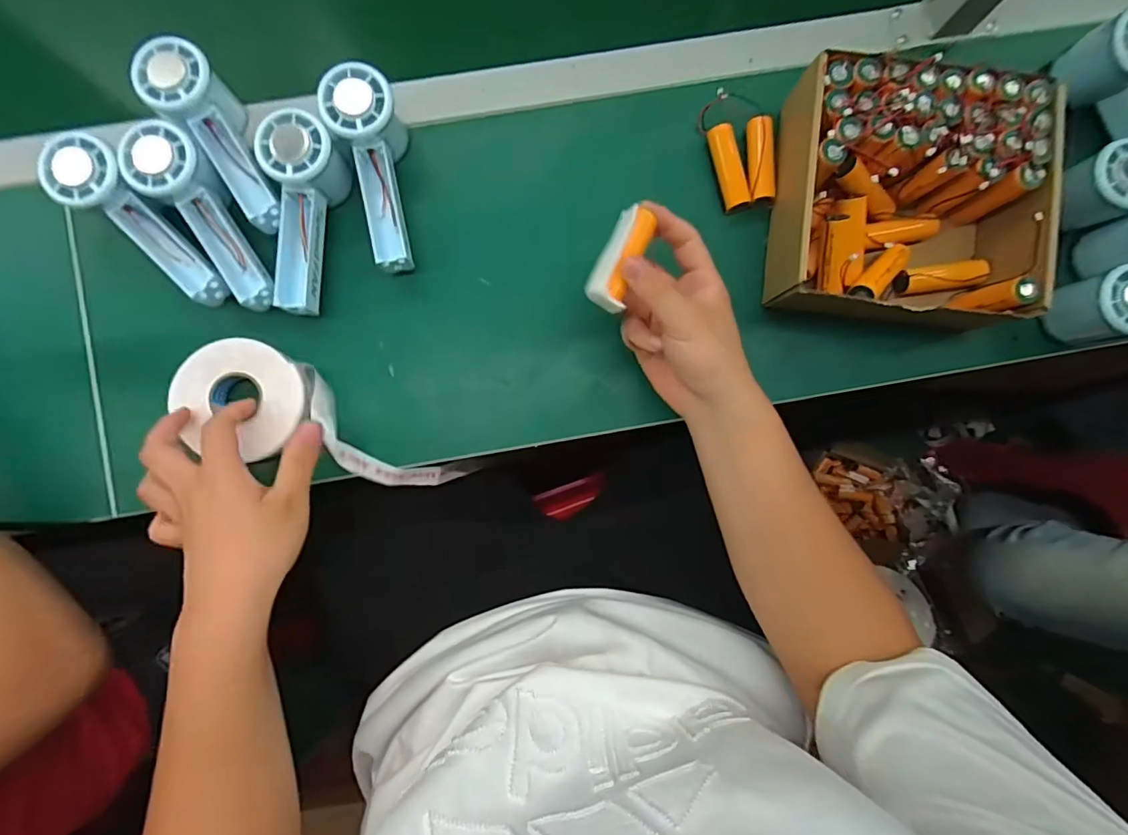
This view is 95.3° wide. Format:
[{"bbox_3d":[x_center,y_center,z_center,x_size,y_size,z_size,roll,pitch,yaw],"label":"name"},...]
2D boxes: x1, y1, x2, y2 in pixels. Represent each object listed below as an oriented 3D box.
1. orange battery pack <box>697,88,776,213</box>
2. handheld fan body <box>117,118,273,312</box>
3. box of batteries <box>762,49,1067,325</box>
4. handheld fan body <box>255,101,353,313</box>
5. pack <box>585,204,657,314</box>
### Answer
[{"bbox_3d":[0.155,-0.233,0.446,0.048,0.025,0.097,-20,88,-2],"label":"orange battery pack"},{"bbox_3d":[-0.290,-0.161,0.417,0.054,0.033,0.160,-29,103,-2],"label":"handheld fan body"},{"bbox_3d":[0.273,-0.176,0.426,0.199,0.087,0.186,5,88,-1],"label":"box of batteries"},{"bbox_3d":[-0.209,-0.163,0.419,0.054,0.046,0.149,-2,88,-2],"label":"handheld fan body"},{"bbox_3d":[0.042,-0.113,0.358,0.027,0.019,0.075,25,84,0],"label":"pack"}]

